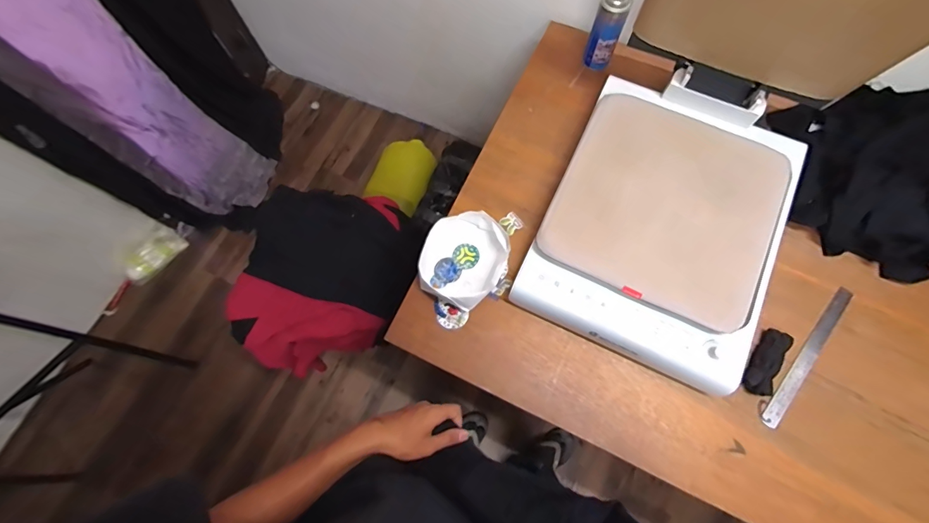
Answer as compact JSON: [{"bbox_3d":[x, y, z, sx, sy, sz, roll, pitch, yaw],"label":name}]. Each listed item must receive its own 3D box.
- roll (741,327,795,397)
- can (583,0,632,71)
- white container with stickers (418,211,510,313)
[{"bbox_3d":[0.568,0.188,0.760,0.056,0.027,0.125,33,78,10],"label":"roll"},{"bbox_3d":[0.319,-0.515,0.915,0.061,0.174,0.065,0,74,1],"label":"can"},{"bbox_3d":[-0.002,-0.007,0.830,0.165,0.054,0.192,26,77,8],"label":"white container with stickers"}]

